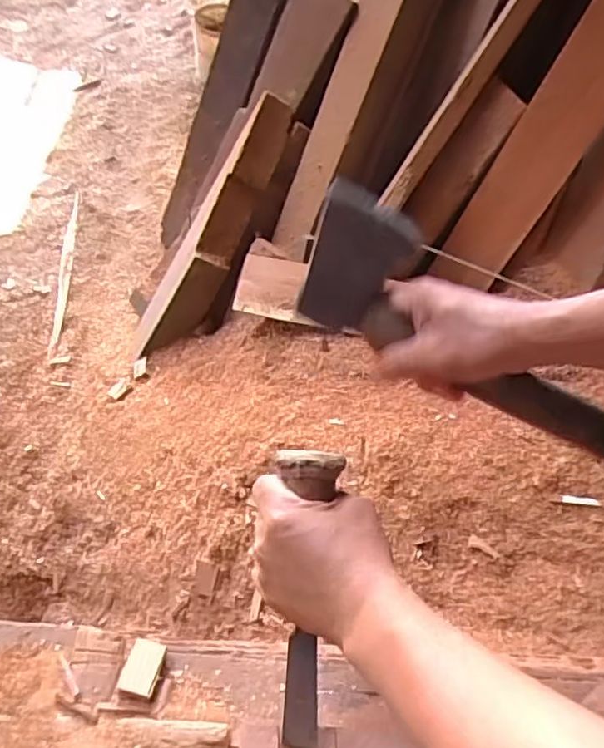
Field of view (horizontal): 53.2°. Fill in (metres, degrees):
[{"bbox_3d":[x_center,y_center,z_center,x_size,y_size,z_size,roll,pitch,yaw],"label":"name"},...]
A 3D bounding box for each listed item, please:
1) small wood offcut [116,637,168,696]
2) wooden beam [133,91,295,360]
[{"bbox_3d":[-0.133,0.246,0.506,0.029,0.004,0.042,13,42,4],"label":"small wood offcut"},{"bbox_3d":[-0.174,-0.258,1.159,0.124,0.096,0.566,35,106,17],"label":"wooden beam"}]

